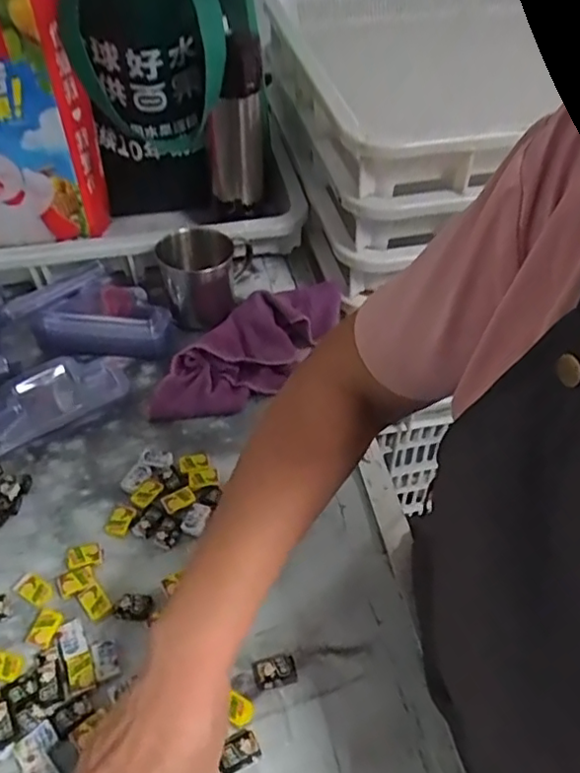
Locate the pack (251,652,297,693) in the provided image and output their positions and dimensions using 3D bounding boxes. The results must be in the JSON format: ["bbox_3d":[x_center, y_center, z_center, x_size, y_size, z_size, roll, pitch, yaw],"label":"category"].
[{"bbox_3d":[-0.011,0.198,0.424,0.028,0.006,0.022,-14,48,-12],"label":"pack"}]

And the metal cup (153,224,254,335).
[{"bbox_3d":[-0.096,-0.125,0.673,0.085,0.080,0.101,7,48,8],"label":"metal cup"}]

